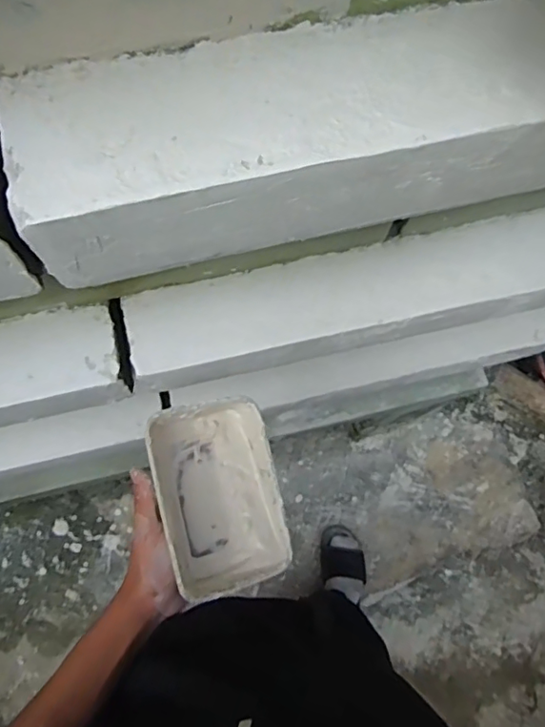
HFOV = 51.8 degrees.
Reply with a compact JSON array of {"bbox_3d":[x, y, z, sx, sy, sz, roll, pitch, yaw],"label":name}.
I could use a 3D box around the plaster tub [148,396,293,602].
[{"bbox_3d":[-0.048,0.122,0.523,0.107,0.068,0.166,-13,74,-6],"label":"plaster tub"}]

